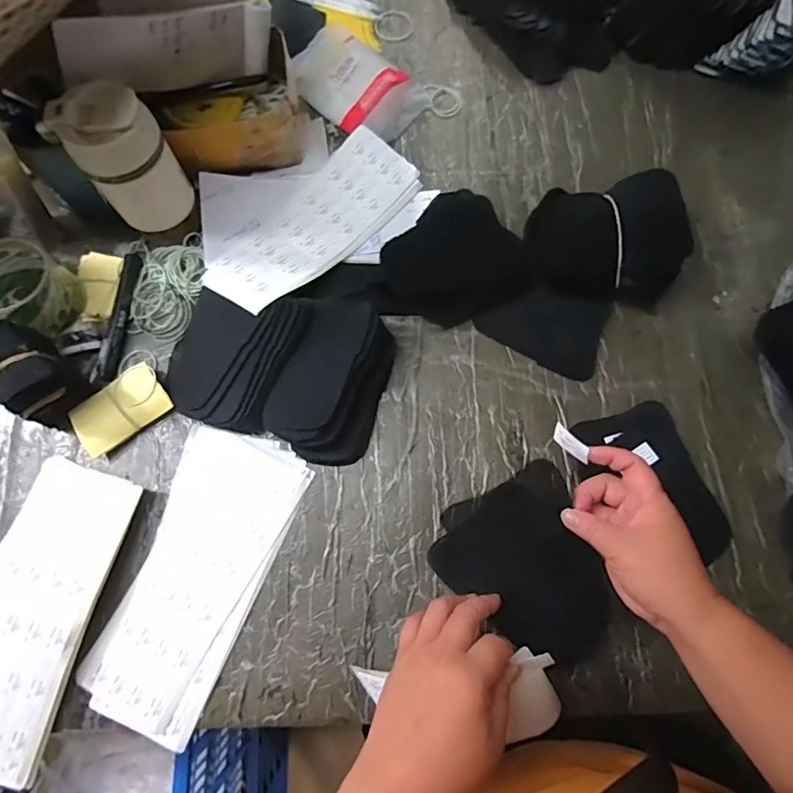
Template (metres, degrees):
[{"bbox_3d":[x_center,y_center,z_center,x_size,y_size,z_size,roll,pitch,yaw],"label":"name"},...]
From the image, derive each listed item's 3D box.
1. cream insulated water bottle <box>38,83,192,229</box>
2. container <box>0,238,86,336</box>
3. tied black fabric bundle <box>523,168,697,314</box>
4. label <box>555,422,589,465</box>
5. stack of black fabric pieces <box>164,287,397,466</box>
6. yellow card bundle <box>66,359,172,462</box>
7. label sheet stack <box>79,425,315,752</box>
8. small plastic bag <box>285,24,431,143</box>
[{"bbox_3d":[-0.266,-0.228,0.499,0.085,0.152,0.068,-34,77,-8],"label":"cream insulated water bottle"},{"bbox_3d":[-0.389,-0.112,0.516,0.092,0.067,0.083,26,77,8],"label":"container"},{"bbox_3d":[0.223,-0.165,0.525,0.158,0.074,0.113,4,75,2],"label":"tied black fabric bundle"},{"bbox_3d":[0.151,0.041,0.421,0.004,0.018,0.040,-10,40,-27],"label":"label"},{"bbox_3d":[-0.126,-0.033,0.498,0.223,0.050,0.151,16,76,5],"label":"stack of black fabric pieces"},{"bbox_3d":[-0.288,0.014,0.509,0.093,0.014,0.059,-36,77,-8],"label":"yellow card bundle"},{"bbox_3d":[-0.194,0.169,0.470,0.129,0.008,0.274,20,76,6],"label":"label sheet stack"},{"bbox_3d":[-0.055,-0.396,0.614,0.176,0.022,0.108,43,80,11],"label":"small plastic bag"}]

